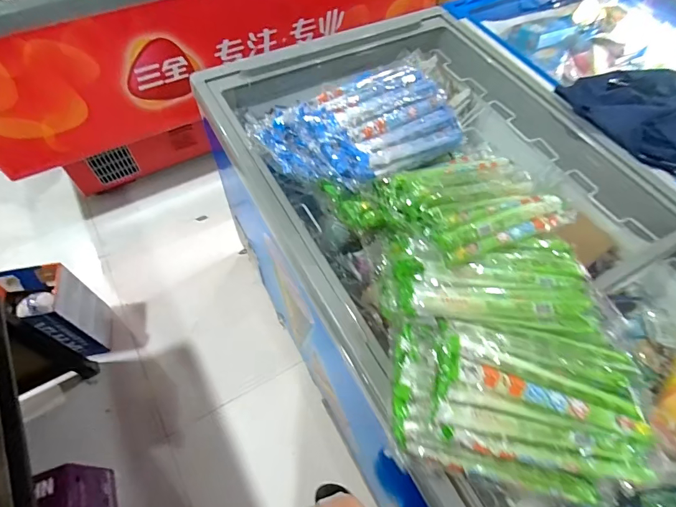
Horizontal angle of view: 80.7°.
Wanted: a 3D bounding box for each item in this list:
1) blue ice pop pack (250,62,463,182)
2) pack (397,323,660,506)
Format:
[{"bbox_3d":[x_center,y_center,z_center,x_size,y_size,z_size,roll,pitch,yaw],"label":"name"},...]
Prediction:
[{"bbox_3d":[0.065,-0.244,0.780,0.315,0.134,0.258,-36,67,-22],"label":"blue ice pop pack"},{"bbox_3d":[0.248,0.208,0.554,0.340,0.107,0.197,10,59,3],"label":"pack"}]

